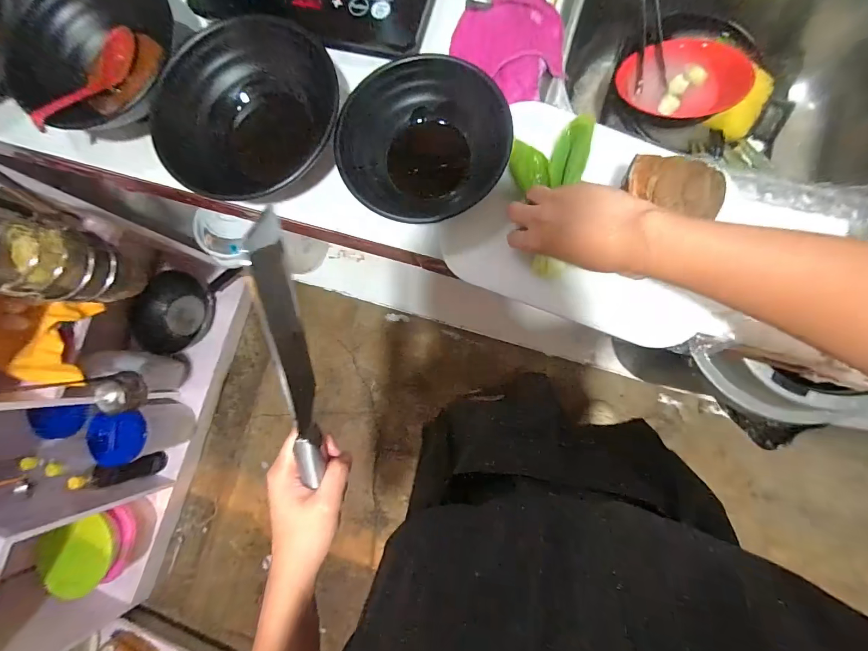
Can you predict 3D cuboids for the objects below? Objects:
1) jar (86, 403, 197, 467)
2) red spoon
[{"bbox_3d":[-0.910,0.337,1.195,0.176,0.251,0.155,-12,82,5],"label":"jar"},{"bbox_3d":[-0.392,-0.277,0.429,0.025,0.034,0.160,15,66,8],"label":"red spoon"}]

